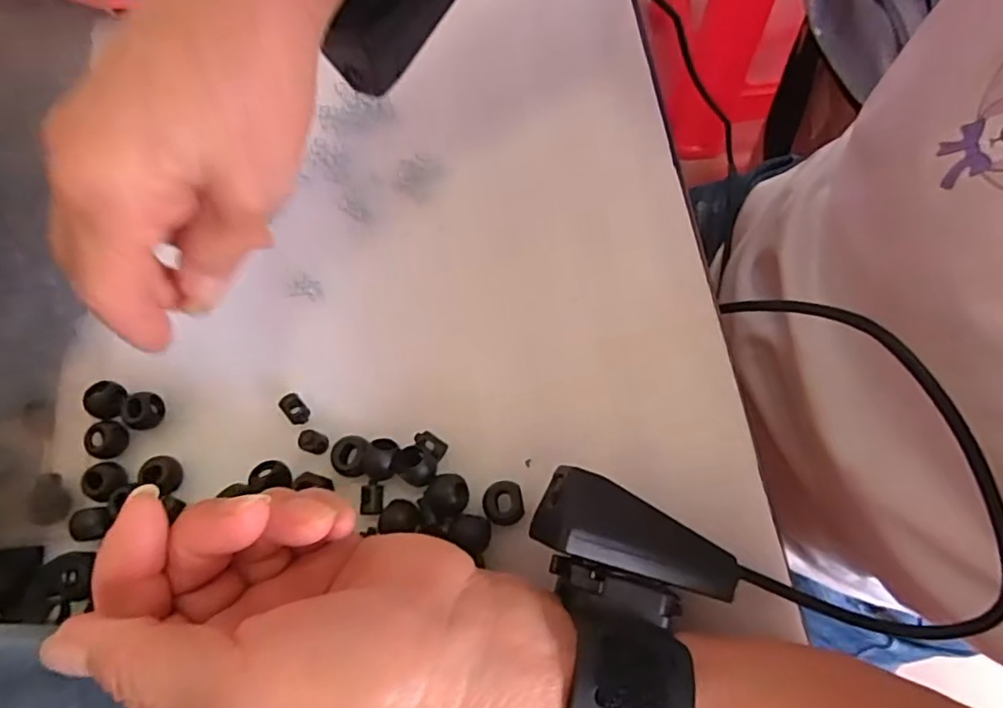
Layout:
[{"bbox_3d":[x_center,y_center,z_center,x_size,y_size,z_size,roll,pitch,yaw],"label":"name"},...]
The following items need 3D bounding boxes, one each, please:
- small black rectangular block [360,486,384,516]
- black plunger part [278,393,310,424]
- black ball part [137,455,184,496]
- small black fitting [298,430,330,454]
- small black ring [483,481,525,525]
[{"bbox_3d":[-0.061,0.068,0.285,0.011,0.004,0.013,-1,73,5],"label":"small black rectangular block"},{"bbox_3d":[-0.104,0.027,0.306,0.010,0.005,0.016,-43,74,-8],"label":"black plunger part"},{"bbox_3d":[-0.169,0.059,0.305,0.017,0.011,0.016,-2,73,5],"label":"black ball part"},{"bbox_3d":[-0.091,0.042,0.295,0.011,0.010,0.009,6,74,8],"label":"small black fitting"},{"bbox_3d":[0.001,0.068,0.277,0.018,0.008,0.019,-2,73,5],"label":"small black ring"}]

